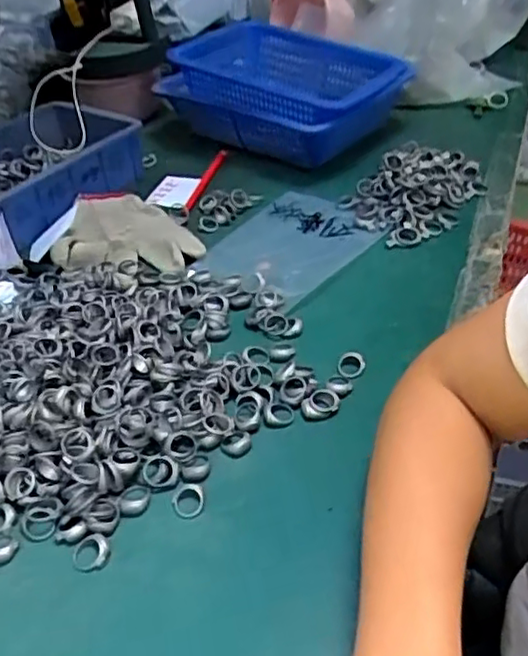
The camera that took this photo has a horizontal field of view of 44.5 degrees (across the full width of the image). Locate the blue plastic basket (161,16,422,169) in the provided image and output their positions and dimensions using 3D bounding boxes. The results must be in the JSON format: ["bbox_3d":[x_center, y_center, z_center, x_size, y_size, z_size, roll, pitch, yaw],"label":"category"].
[{"bbox_3d":[0.030,-0.340,0.892,0.311,0.095,0.221,28,51,34],"label":"blue plastic basket"}]

